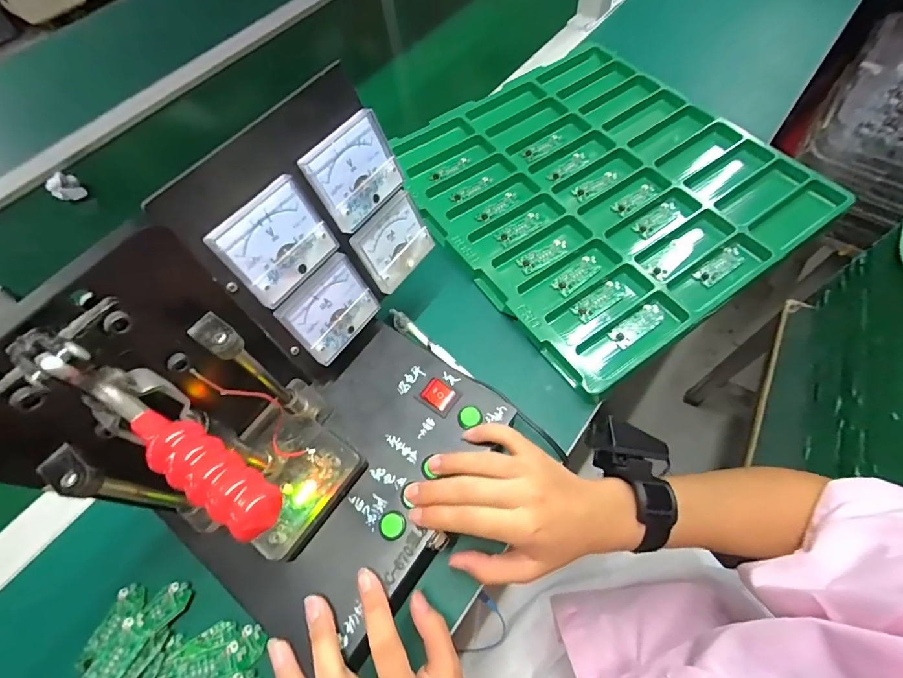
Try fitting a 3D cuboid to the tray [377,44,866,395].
[{"bbox_3d":[0.165,-0.178,0.504,0.380,0.044,0.399,-32,62,-14],"label":"tray"}]

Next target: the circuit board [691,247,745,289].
[{"bbox_3d":[0.273,-0.074,0.434,0.059,0.006,0.023,-35,65,-14],"label":"circuit board"}]

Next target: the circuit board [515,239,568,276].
[{"bbox_3d":[0.098,-0.087,0.453,0.058,0.005,0.024,-28,64,-11],"label":"circuit board"}]

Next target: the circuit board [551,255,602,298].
[{"bbox_3d":[0.129,-0.066,0.438,0.057,0.004,0.023,-38,66,-15],"label":"circuit board"}]

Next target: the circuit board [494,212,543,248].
[{"bbox_3d":[0.076,-0.122,0.474,0.060,0.006,0.027,-35,65,-14],"label":"circuit board"}]

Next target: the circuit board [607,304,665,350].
[{"bbox_3d":[0.177,-0.011,0.409,0.058,0.008,0.022,-34,65,-14],"label":"circuit board"}]

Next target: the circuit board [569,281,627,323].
[{"bbox_3d":[0.147,-0.038,0.423,0.057,0.007,0.025,-31,64,-12],"label":"circuit board"}]

